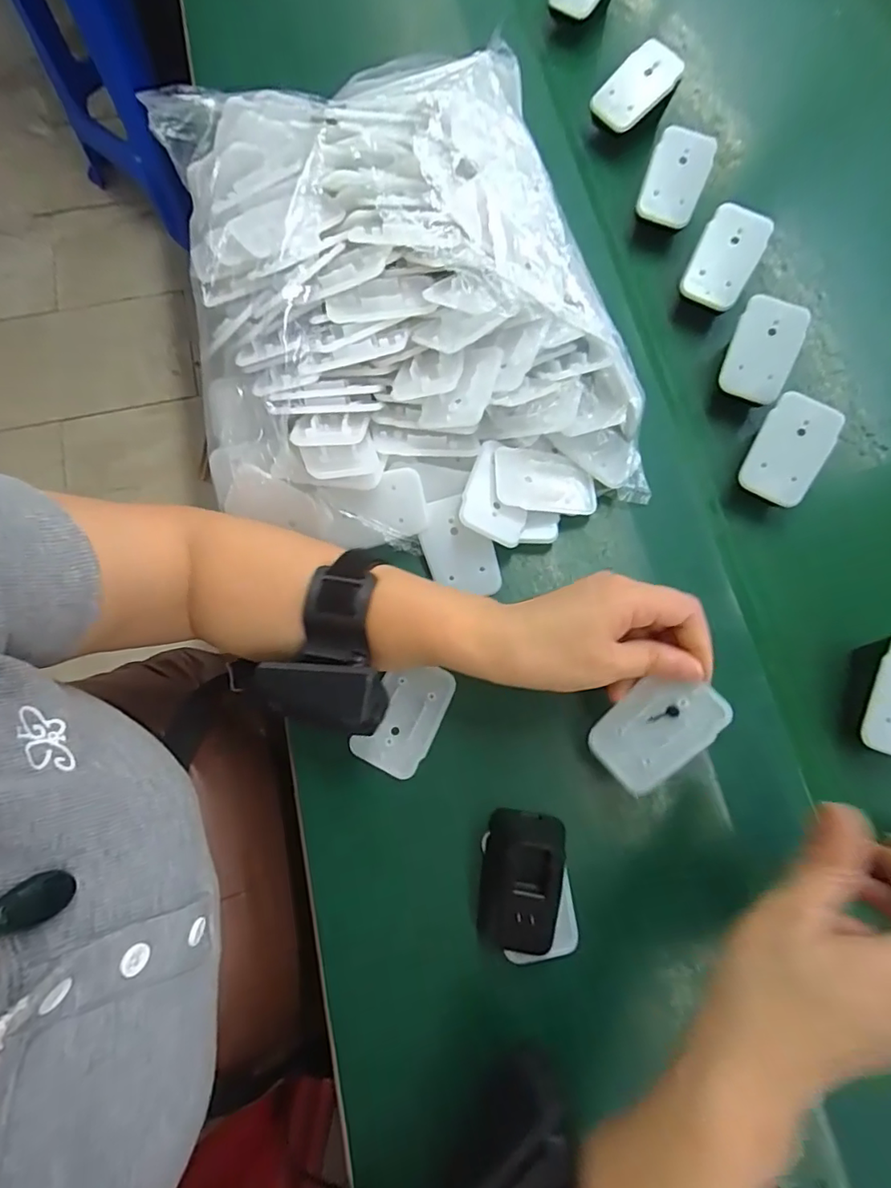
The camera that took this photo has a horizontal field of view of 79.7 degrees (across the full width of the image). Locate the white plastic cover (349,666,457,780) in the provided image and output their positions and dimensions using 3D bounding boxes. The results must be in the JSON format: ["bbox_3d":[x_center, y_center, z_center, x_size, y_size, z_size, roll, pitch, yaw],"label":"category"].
[{"bbox_3d":[-0.024,0.076,0.329,0.042,0.005,0.068,27,77,6],"label":"white plastic cover"}]

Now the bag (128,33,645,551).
[{"bbox_3d":[-0.031,-0.189,0.346,0.279,0.079,0.333,-11,76,-3],"label":"bag"}]

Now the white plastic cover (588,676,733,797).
[{"bbox_3d":[0.115,0.073,0.291,0.070,0.004,0.043,-45,67,9],"label":"white plastic cover"}]

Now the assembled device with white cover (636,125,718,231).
[{"bbox_3d":[0.173,-0.313,0.403,0.044,0.012,0.061,18,108,0],"label":"assembled device with white cover"}]

